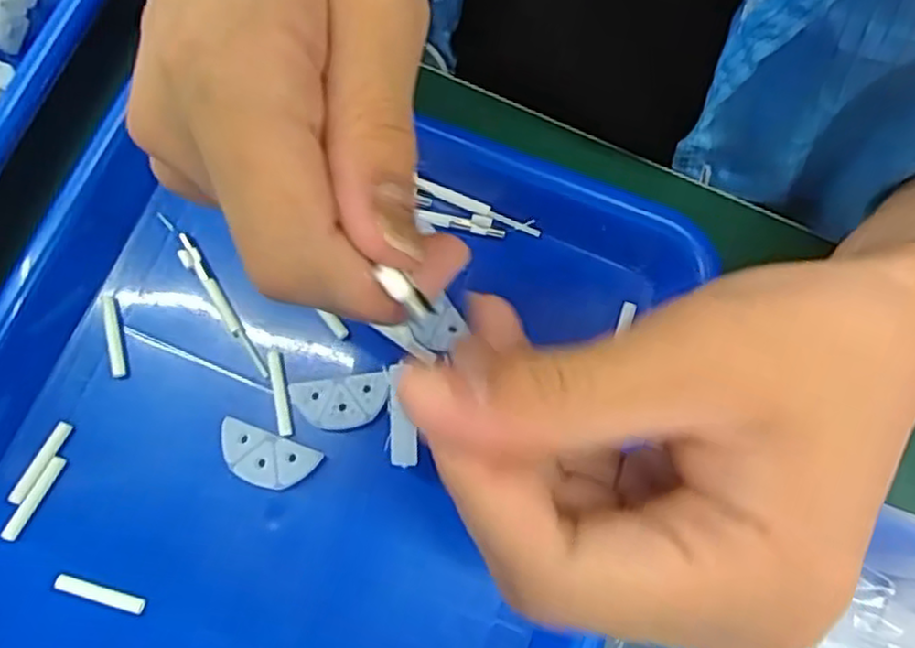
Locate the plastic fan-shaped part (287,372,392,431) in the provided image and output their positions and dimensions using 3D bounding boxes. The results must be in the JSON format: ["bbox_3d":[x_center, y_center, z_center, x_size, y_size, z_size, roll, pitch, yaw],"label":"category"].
[{"bbox_3d":[-0.045,0.031,0.276,0.039,0.007,0.019,-6,77,-1],"label":"plastic fan-shaped part"}]

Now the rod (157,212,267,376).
[{"bbox_3d":[-0.099,-0.014,0.290,0.008,0.004,0.083,-36,79,-8],"label":"rod"}]

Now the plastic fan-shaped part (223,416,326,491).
[{"bbox_3d":[-0.074,0.051,0.272,0.038,0.005,0.019,22,78,5],"label":"plastic fan-shaped part"}]

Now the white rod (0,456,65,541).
[{"bbox_3d":[-0.162,0.066,0.272,0.005,0.004,0.034,27,79,6],"label":"white rod"}]

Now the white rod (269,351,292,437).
[{"bbox_3d":[-0.070,0.027,0.279,0.005,0.004,0.034,-11,77,-2],"label":"white rod"}]

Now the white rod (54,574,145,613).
[{"bbox_3d":[-0.132,0.100,0.264,0.033,0.004,0.006,17,78,4],"label":"white rod"}]

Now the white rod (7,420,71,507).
[{"bbox_3d":[-0.160,0.053,0.274,0.005,0.004,0.034,27,79,6],"label":"white rod"}]

